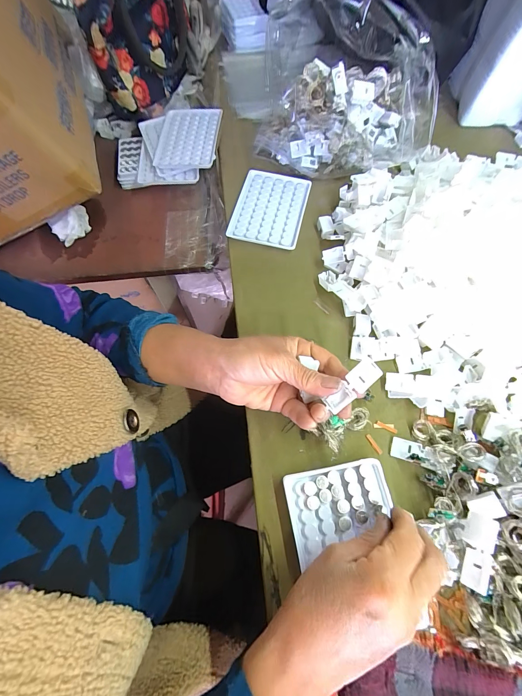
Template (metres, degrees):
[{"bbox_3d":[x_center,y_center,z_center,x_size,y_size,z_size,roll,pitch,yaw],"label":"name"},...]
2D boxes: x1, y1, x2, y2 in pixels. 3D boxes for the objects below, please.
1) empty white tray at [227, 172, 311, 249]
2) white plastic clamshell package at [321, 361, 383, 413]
[{"bbox_3d":[0.013,-0.196,0.415,0.095,0.015,0.123,12,68,7],"label":"empty white tray"},{"bbox_3d":[0.079,0.034,0.253,0.055,0.010,0.019,-42,72,-2],"label":"white plastic clamshell package"}]

